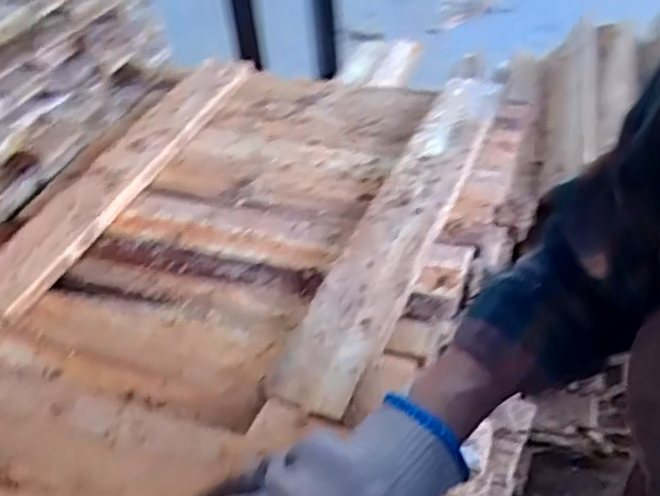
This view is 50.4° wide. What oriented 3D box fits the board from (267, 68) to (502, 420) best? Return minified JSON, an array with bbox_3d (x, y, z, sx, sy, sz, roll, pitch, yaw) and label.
[{"bbox_3d":[0.078,-0.041,0.701,0.076,0.015,0.508,13,44,20],"label":"board"}]

